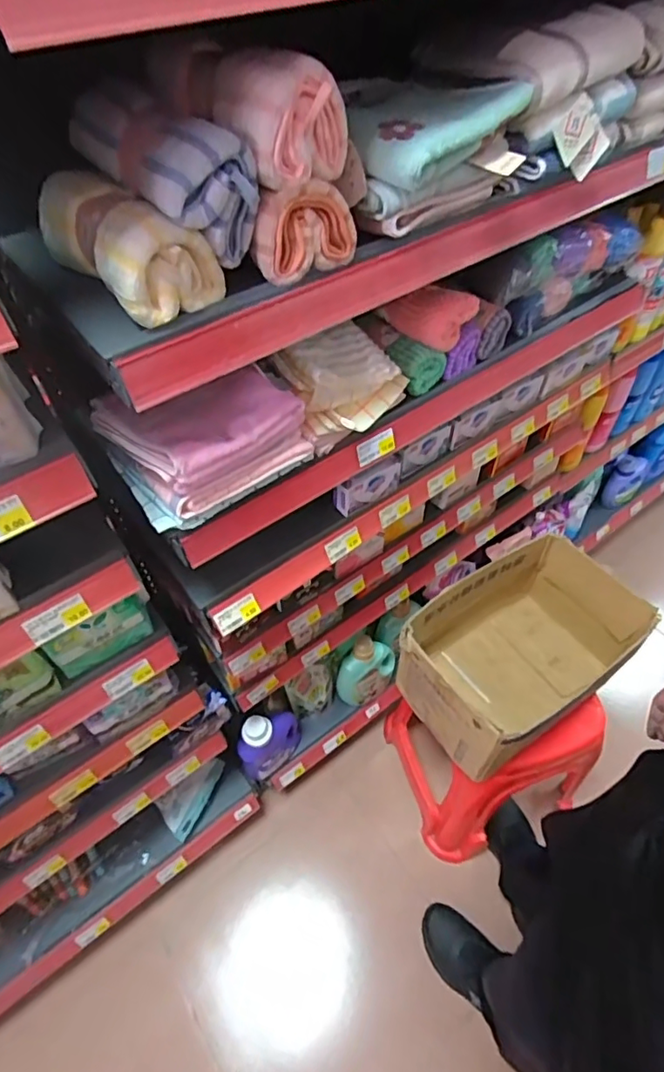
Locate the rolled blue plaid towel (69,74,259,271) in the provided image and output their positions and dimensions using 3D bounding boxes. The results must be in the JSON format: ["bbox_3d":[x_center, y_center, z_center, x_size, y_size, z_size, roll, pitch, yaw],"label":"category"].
[{"bbox_3d":[-0.140,-0.297,0.453,0.072,0.086,0.173,-37,59,-25],"label":"rolled blue plaid towel"}]

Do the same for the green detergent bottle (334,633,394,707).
[{"bbox_3d":[0.080,0.301,1.247,0.146,0.199,0.067,-14,52,-10],"label":"green detergent bottle"}]

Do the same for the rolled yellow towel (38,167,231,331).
[{"bbox_3d":[-0.174,-0.254,0.467,0.087,0.071,0.168,-35,59,-24],"label":"rolled yellow towel"}]

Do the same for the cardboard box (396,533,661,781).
[{"bbox_3d":[0.315,0.199,0.952,0.368,0.205,0.235,-27,56,-19],"label":"cardboard box"}]

